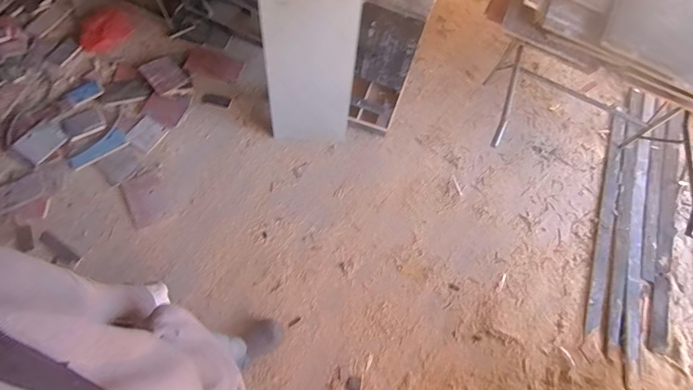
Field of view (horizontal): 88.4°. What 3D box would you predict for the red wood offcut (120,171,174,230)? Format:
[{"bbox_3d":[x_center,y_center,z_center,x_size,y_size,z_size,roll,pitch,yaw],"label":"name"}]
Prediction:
[{"bbox_3d":[-0.892,0.019,1.593,0.166,0.010,0.226,-28,82,-21],"label":"red wood offcut"}]

